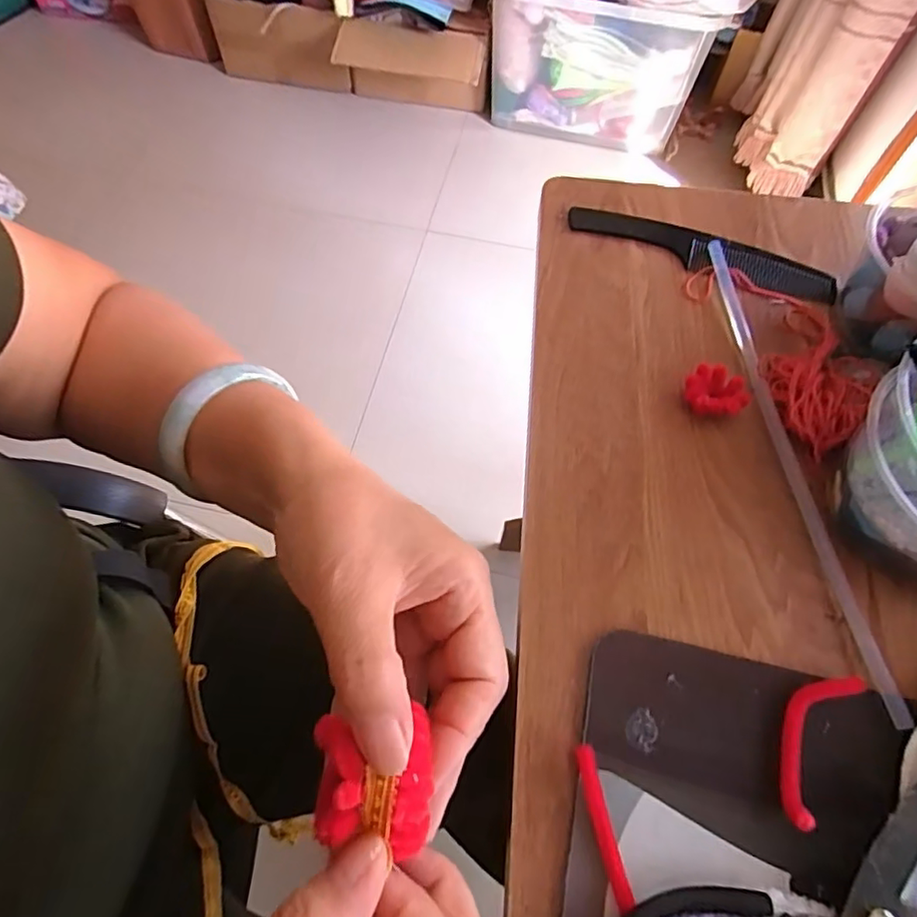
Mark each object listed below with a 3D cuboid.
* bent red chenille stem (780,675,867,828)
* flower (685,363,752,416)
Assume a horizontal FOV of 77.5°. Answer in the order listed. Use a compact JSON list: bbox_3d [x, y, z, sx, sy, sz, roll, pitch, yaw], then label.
[{"bbox_3d":[0.152,0.119,0.246,0.023,0.010,0.071,36,68,15],"label":"bent red chenille stem"},{"bbox_3d":[0.147,-0.038,0.326,0.033,0.012,0.030,1,63,-1],"label":"flower"}]

